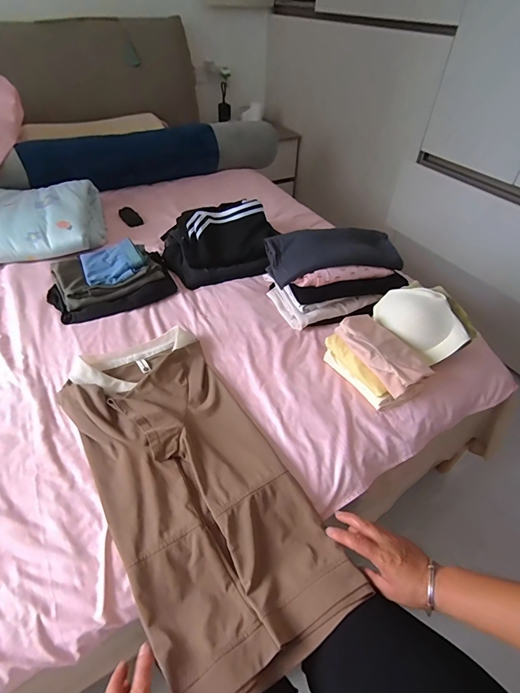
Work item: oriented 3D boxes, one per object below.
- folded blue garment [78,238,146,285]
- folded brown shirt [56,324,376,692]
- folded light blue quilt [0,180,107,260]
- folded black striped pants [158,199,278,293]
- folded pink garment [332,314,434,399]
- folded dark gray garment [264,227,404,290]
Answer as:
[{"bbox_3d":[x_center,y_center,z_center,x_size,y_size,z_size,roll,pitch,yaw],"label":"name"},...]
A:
[{"bbox_3d":[-0.370,-0.213,0.928,0.145,0.032,0.135,-18,49,-20],"label":"folded blue garment"},{"bbox_3d":[-0.117,0.195,0.603,0.266,0.040,0.577,-23,52,-23],"label":"folded brown shirt"},{"bbox_3d":[-0.749,-0.369,1.075,0.527,0.092,0.342,-11,48,-14],"label":"folded light blue quilt"},{"bbox_3d":[-0.111,-0.301,1.033,0.322,0.120,0.251,-6,47,-9],"label":"folded black striped pants"},{"bbox_3d":[0.251,0.004,0.748,0.108,0.036,0.191,-20,49,-22],"label":"folded pink garment"},{"bbox_3d":[0.178,-0.225,0.888,0.316,0.061,0.138,-14,47,-17],"label":"folded dark gray garment"}]

